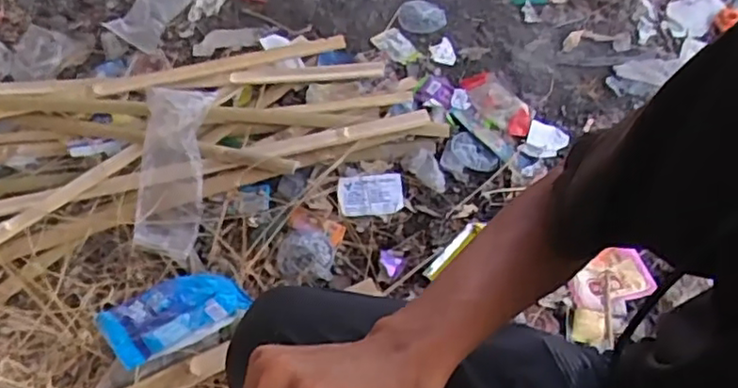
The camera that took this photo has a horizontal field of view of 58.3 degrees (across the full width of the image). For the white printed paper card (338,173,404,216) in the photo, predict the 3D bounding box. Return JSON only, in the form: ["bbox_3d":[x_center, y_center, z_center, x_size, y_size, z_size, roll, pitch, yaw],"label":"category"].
[{"bbox_3d":[0.003,0.001,1.096,0.105,0.005,0.072,-3,68,0],"label":"white printed paper card"}]

